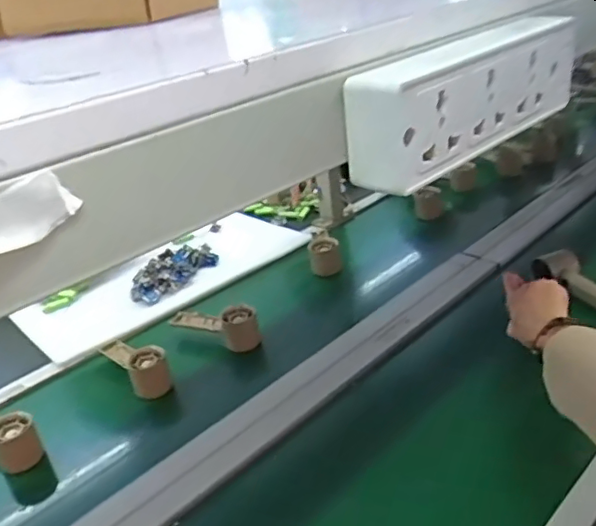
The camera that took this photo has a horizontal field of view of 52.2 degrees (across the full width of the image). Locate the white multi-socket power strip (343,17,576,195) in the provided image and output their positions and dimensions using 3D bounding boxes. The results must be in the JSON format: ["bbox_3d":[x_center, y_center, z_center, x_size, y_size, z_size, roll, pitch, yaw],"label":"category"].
[{"bbox_3d":[0.084,-0.082,0.301,0.169,0.051,0.031,-27,31,-35],"label":"white multi-socket power strip"}]

